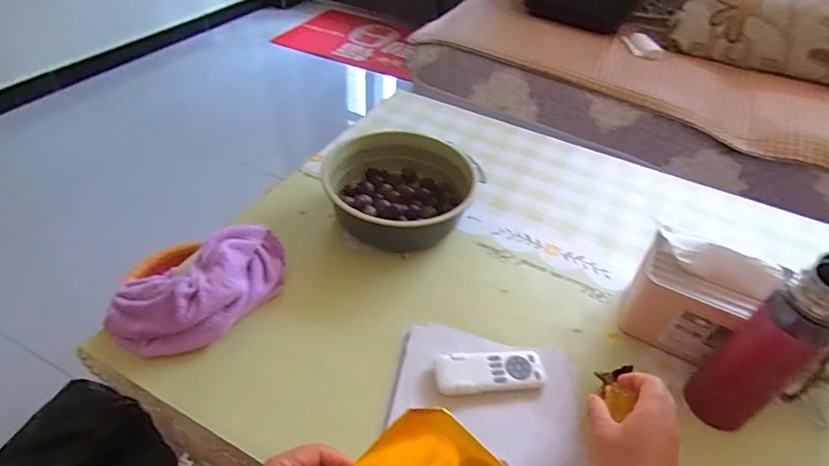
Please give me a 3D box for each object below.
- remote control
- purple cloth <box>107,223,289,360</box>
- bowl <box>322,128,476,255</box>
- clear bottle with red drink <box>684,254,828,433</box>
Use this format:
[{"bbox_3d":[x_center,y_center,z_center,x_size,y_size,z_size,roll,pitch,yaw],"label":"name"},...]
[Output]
[{"bbox_3d":[0.086,0.157,0.544,0.126,0.018,0.047,-2,44,-8],"label":"remote control"},{"bbox_3d":[-0.256,0.063,0.588,0.219,0.053,0.127,-26,52,-29],"label":"purple cloth"},{"bbox_3d":[-0.022,-0.066,0.729,0.218,0.079,0.185,9,43,3],"label":"bowl"},{"bbox_3d":[0.342,0.117,0.467,0.052,0.204,0.066,-26,51,-29],"label":"clear bottle with red drink"}]

